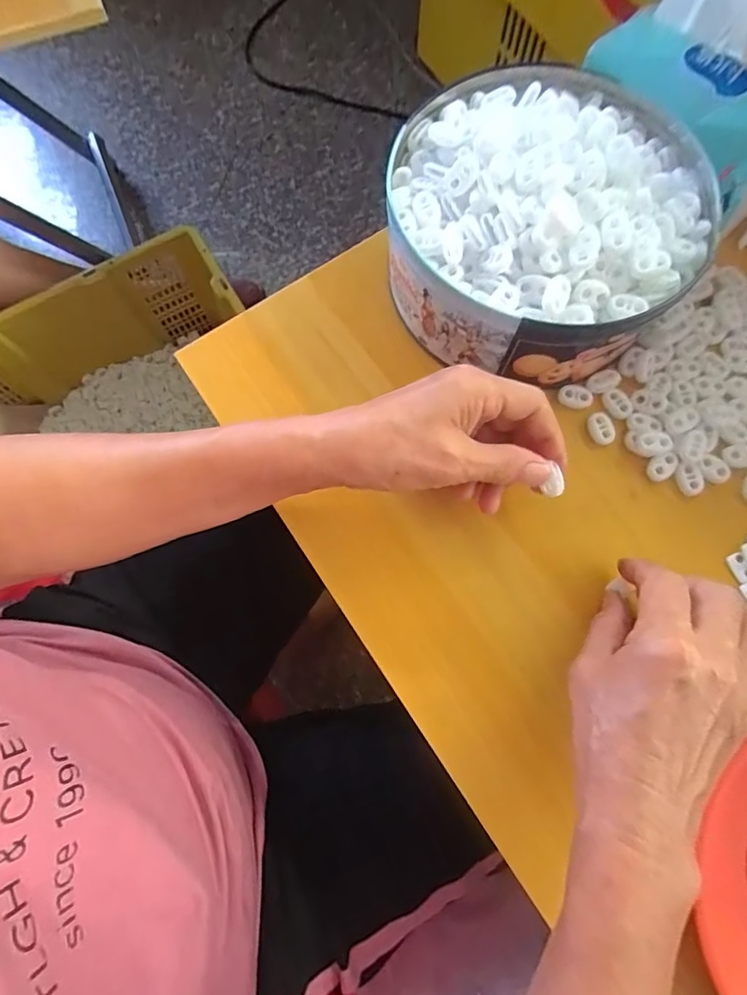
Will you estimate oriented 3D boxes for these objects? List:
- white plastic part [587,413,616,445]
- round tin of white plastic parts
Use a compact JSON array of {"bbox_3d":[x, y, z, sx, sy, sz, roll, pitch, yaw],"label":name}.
[{"bbox_3d":[0.152,-0.046,0.347,0.016,0.006,0.021,-19,78,-4],"label":"white plastic part"},{"bbox_3d":[0.106,-0.176,0.333,0.189,0.082,0.187,0,77,0],"label":"round tin of white plastic parts"}]

